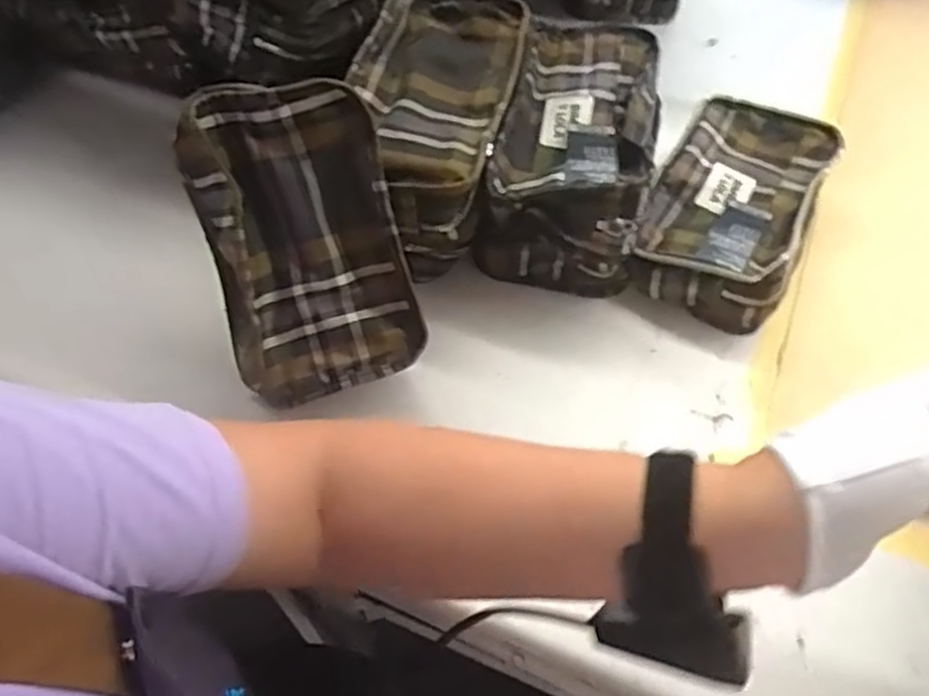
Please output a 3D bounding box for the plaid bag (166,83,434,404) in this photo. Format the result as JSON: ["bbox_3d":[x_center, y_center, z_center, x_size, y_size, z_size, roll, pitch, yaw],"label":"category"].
[{"bbox_3d":[-0.105,-0.067,0.471,0.126,0.194,0.056,-18,15,-3],"label":"plaid bag"}]

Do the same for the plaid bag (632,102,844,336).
[{"bbox_3d":[0.214,-0.113,0.591,0.119,0.056,0.210,23,58,13],"label":"plaid bag"}]

